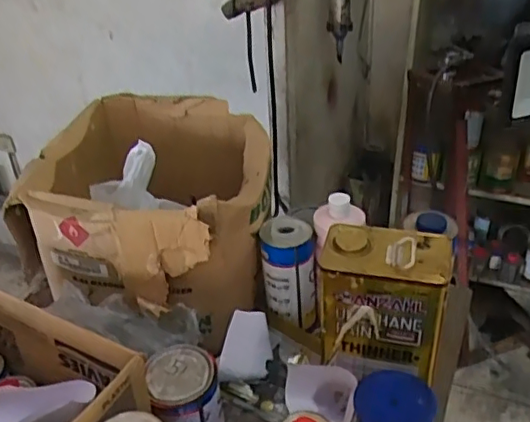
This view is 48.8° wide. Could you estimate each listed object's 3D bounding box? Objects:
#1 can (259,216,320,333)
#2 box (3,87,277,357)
[{"bbox_3d":[0.041,0.104,0.952,0.085,0.182,0.087,-1,33,3],"label":"can"},{"bbox_3d":[-0.189,-0.011,1.012,0.407,0.225,0.381,7,34,16],"label":"box"}]

